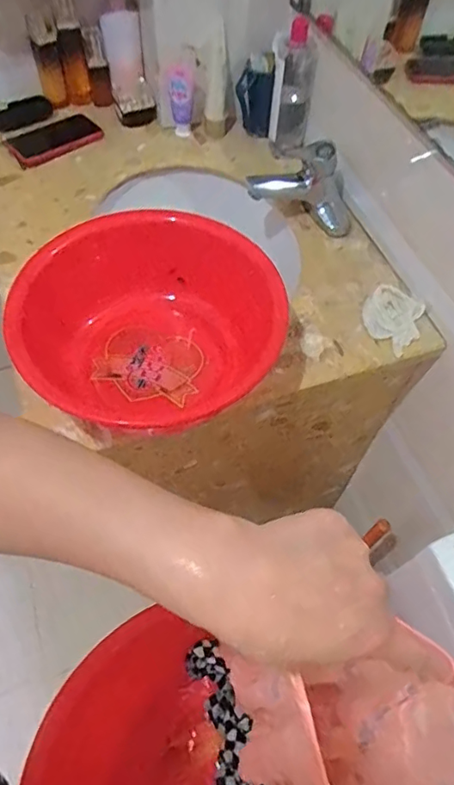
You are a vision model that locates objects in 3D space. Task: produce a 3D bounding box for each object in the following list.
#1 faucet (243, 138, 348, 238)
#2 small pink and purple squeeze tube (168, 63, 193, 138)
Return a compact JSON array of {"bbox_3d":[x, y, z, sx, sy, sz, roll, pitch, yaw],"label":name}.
[{"bbox_3d":[0.126,-0.332,0.860,0.161,0.108,0.074,17,59,9],"label":"faucet"},{"bbox_3d":[-0.087,-0.548,1.010,0.046,0.120,0.032,-19,47,-14],"label":"small pink and purple squeeze tube"}]

